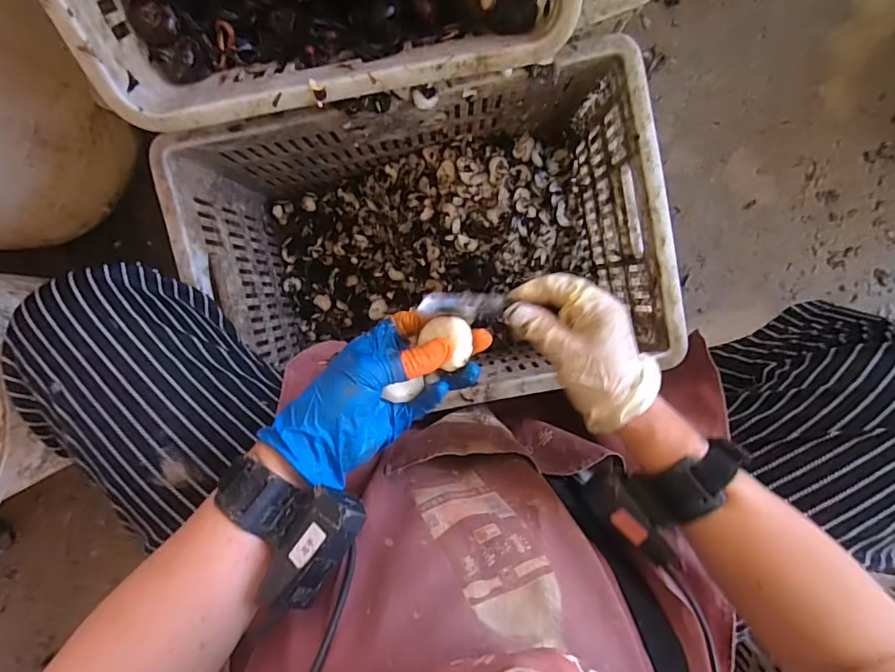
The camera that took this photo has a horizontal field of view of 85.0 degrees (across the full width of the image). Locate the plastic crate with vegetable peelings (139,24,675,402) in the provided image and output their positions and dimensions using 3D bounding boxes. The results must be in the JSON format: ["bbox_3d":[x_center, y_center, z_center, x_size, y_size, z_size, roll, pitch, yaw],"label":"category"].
[{"bbox_3d":[-0.016,-0.091,0.578,0.441,0.242,0.285,-12,95,2],"label":"plastic crate with vegetable peelings"}]

